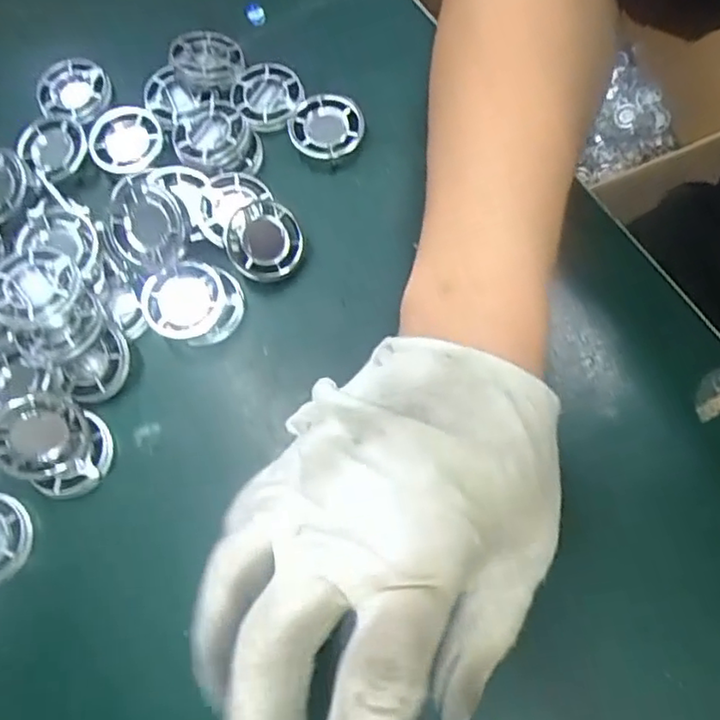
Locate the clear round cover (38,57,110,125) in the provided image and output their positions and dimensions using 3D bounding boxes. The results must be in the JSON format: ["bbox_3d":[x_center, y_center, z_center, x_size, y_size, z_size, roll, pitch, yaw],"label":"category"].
[{"bbox_3d":[-0.158,-0.148,0.363,0.039,0.012,0.034,-37,75,-9],"label":"clear round cover"}]

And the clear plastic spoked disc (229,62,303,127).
[{"bbox_3d":[-0.050,-0.143,0.352,0.038,0.008,0.038,-1,72,4],"label":"clear plastic spoked disc"}]

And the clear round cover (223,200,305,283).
[{"bbox_3d":[-0.046,-0.057,0.319,0.036,0.014,0.037,-1,73,2],"label":"clear round cover"}]

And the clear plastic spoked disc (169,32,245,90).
[{"bbox_3d":[-0.083,-0.163,0.355,0.036,0.008,0.036,-1,72,4],"label":"clear plastic spoked disc"}]

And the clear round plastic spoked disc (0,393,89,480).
[{"bbox_3d":[-0.140,0.032,0.287,0.038,0.015,0.037,-6,107,-20],"label":"clear round plastic spoked disc"}]

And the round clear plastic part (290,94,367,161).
[{"bbox_3d":[-0.017,-0.122,0.343,0.038,0.009,0.036,-1,72,4],"label":"round clear plastic part"}]

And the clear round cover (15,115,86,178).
[{"bbox_3d":[-0.162,-0.113,0.346,0.035,0.009,0.034,-1,72,4],"label":"clear round cover"}]

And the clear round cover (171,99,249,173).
[{"bbox_3d":[-0.077,-0.115,0.339,0.037,0.011,0.035,-1,72,4],"label":"clear round cover"}]

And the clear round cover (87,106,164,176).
[{"bbox_3d":[-0.124,-0.116,0.346,0.038,0.008,0.034,-31,73,-5],"label":"clear round cover"}]

